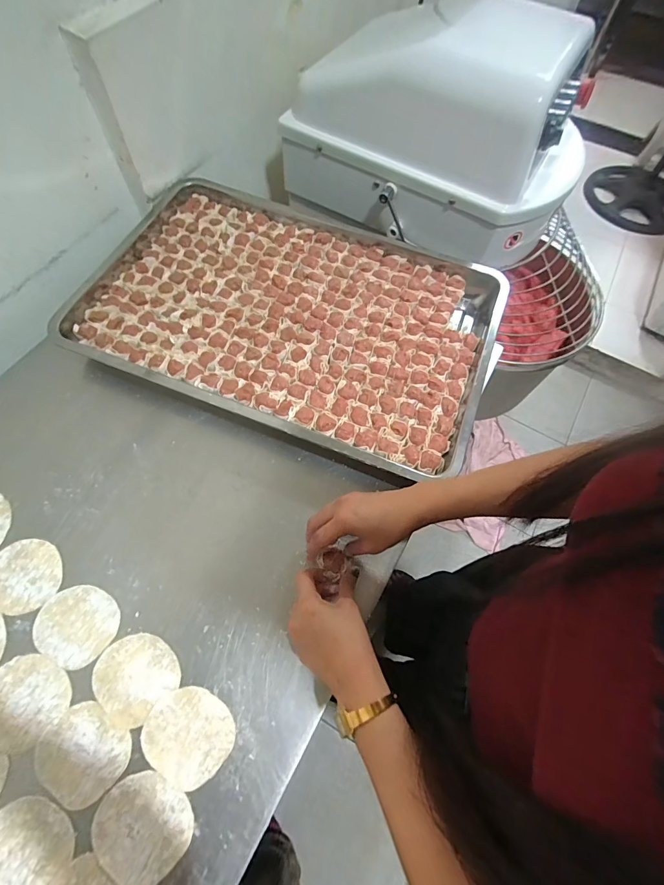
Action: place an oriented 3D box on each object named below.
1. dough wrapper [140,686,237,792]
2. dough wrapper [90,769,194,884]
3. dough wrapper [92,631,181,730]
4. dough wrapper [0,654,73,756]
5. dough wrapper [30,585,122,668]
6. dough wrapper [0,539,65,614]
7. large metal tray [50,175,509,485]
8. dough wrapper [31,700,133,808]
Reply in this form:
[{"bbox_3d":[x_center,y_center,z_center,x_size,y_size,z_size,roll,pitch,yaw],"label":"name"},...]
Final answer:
[{"bbox_3d":[-0.144,0.293,0.382,0.085,0.005,0.075,31,68,11],"label":"dough wrapper"},{"bbox_3d":[-0.176,0.358,0.355,0.086,0.004,0.074,30,65,9],"label":"dough wrapper"},{"bbox_3d":[-0.208,0.245,0.401,0.079,0.007,0.077,1,66,-2],"label":"dough wrapper"},{"bbox_3d":[-0.316,0.263,0.390,0.083,0.004,0.075,27,65,11],"label":"dough wrapper"},{"bbox_3d":[-0.280,0.199,0.417,0.084,0.004,0.075,24,67,8],"label":"dough wrapper"},{"bbox_3d":[-0.352,0.151,0.434,0.083,0.004,0.077,1,66,-2],"label":"dough wrapper"},{"bbox_3d":[-0.062,-0.200,0.581,0.603,0.042,0.389,21,67,7],"label":"large metal tray"},{"bbox_3d":[-0.246,0.306,0.374,0.083,0.004,0.073,34,67,11],"label":"dough wrapper"}]

